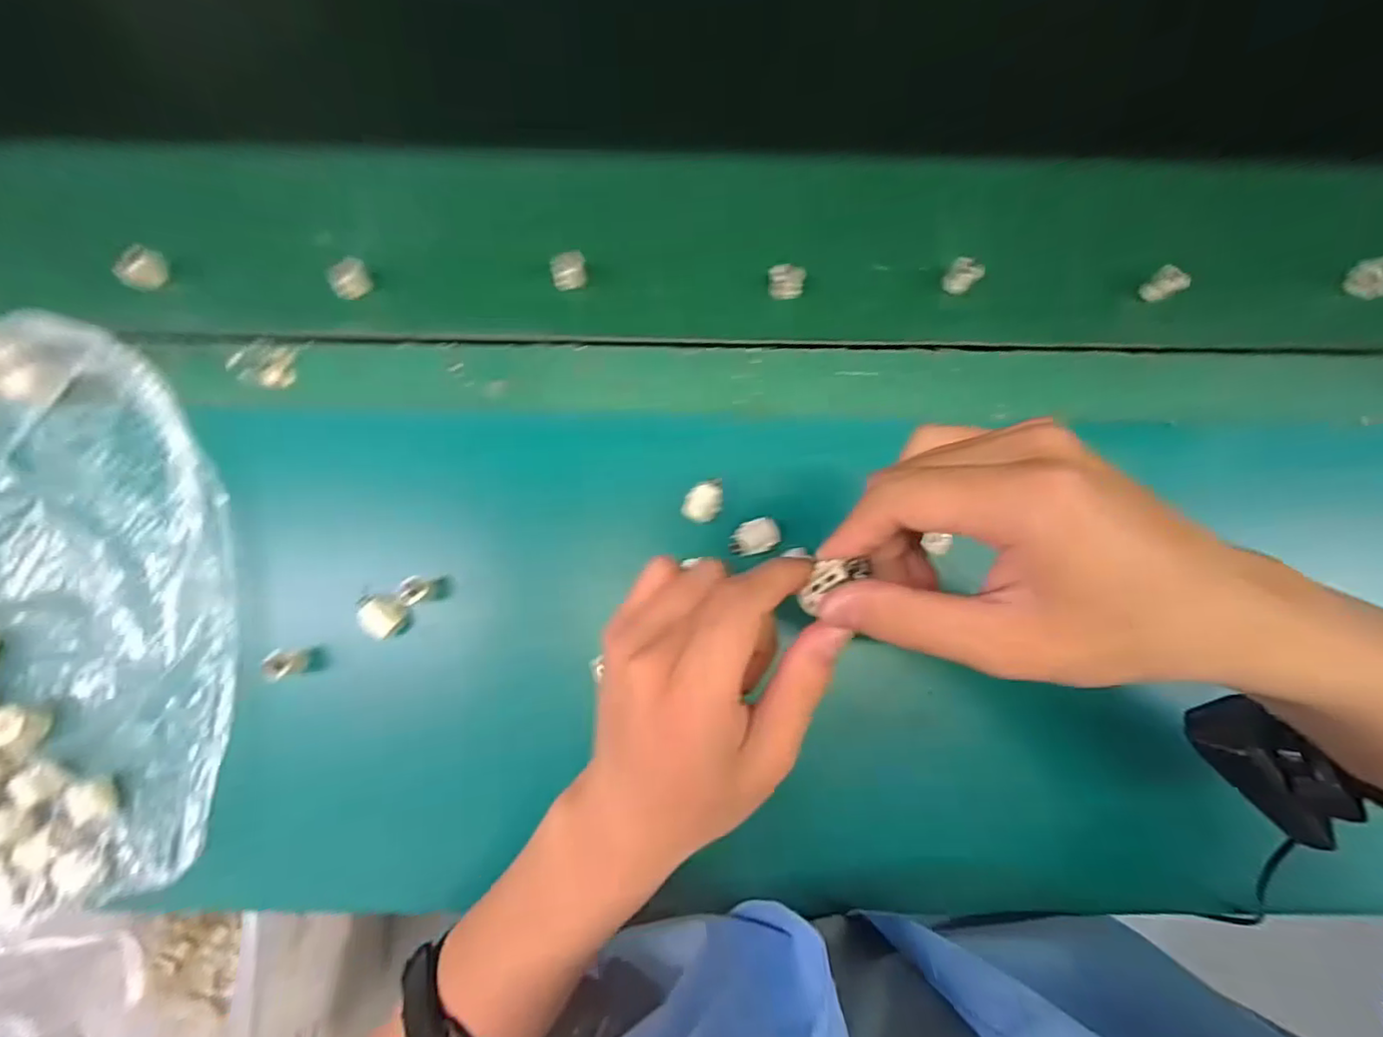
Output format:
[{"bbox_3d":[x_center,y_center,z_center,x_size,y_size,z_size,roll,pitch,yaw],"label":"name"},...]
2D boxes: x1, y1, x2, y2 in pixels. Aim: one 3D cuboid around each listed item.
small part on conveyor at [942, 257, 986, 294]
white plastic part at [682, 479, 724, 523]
[{"bbox_3d":[0.181,-0.161,0.399,0.019,0.021,0.017,39,82,5],"label":"small part on conveyor"},{"bbox_3d":[0.008,-0.012,0.369,0.022,0.008,0.028,21,81,2],"label":"white plastic part"}]

